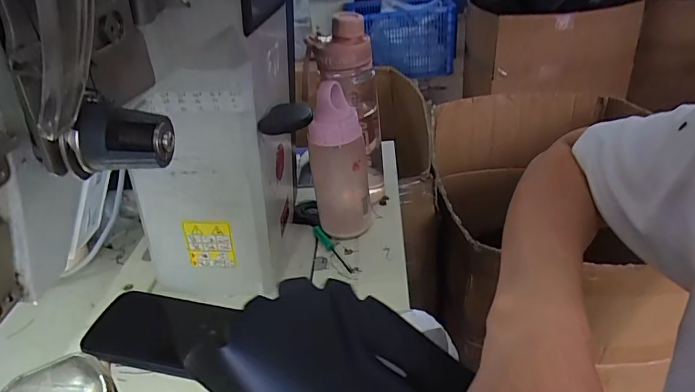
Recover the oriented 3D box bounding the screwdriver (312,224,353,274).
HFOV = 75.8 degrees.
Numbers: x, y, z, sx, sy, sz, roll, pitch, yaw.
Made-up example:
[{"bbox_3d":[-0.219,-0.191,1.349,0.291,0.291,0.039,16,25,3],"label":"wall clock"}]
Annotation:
[{"bbox_3d":[-0.018,0.064,0.571,0.014,0.016,0.097,-21,35,-22],"label":"screwdriver"}]

